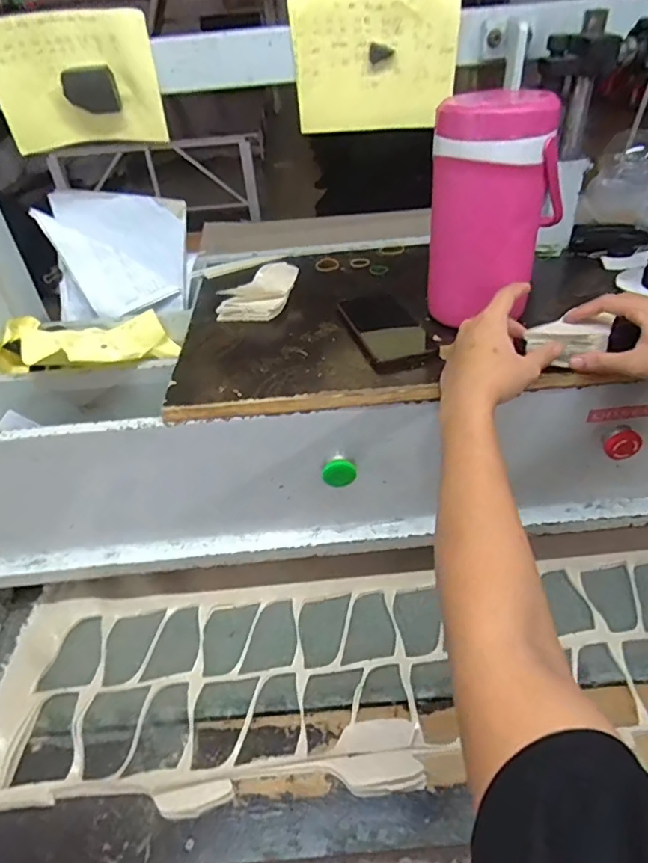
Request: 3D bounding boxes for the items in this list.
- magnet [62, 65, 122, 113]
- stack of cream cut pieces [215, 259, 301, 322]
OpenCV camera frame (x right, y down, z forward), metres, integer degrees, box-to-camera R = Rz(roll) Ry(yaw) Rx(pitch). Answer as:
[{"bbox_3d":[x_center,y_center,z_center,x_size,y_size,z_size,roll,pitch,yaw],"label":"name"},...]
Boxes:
[{"bbox_3d":[-0.307,-0.449,0.713,0.066,0.052,0.009,-9,42,-7],"label":"magnet"},{"bbox_3d":[-0.087,-0.189,0.727,0.078,0.032,0.110,10,43,14],"label":"stack of cream cut pieces"}]

